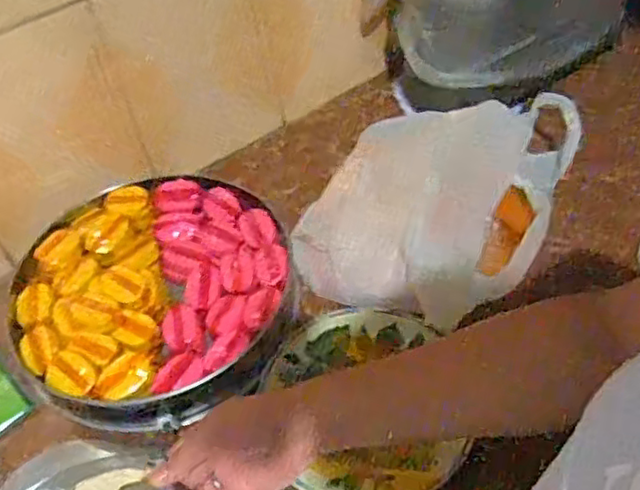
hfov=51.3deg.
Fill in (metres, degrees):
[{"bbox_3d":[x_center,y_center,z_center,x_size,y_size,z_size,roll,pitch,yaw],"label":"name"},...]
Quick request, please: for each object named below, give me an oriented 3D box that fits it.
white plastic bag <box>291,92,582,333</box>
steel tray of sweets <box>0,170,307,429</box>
[{"bbox_3d":[0.124,-0.063,0.742,0.247,0.083,0.300,21,55,23],"label":"white plastic bag"},{"bbox_3d":[-0.173,0.048,0.699,0.282,0.067,0.286,8,51,14],"label":"steel tray of sweets"}]

